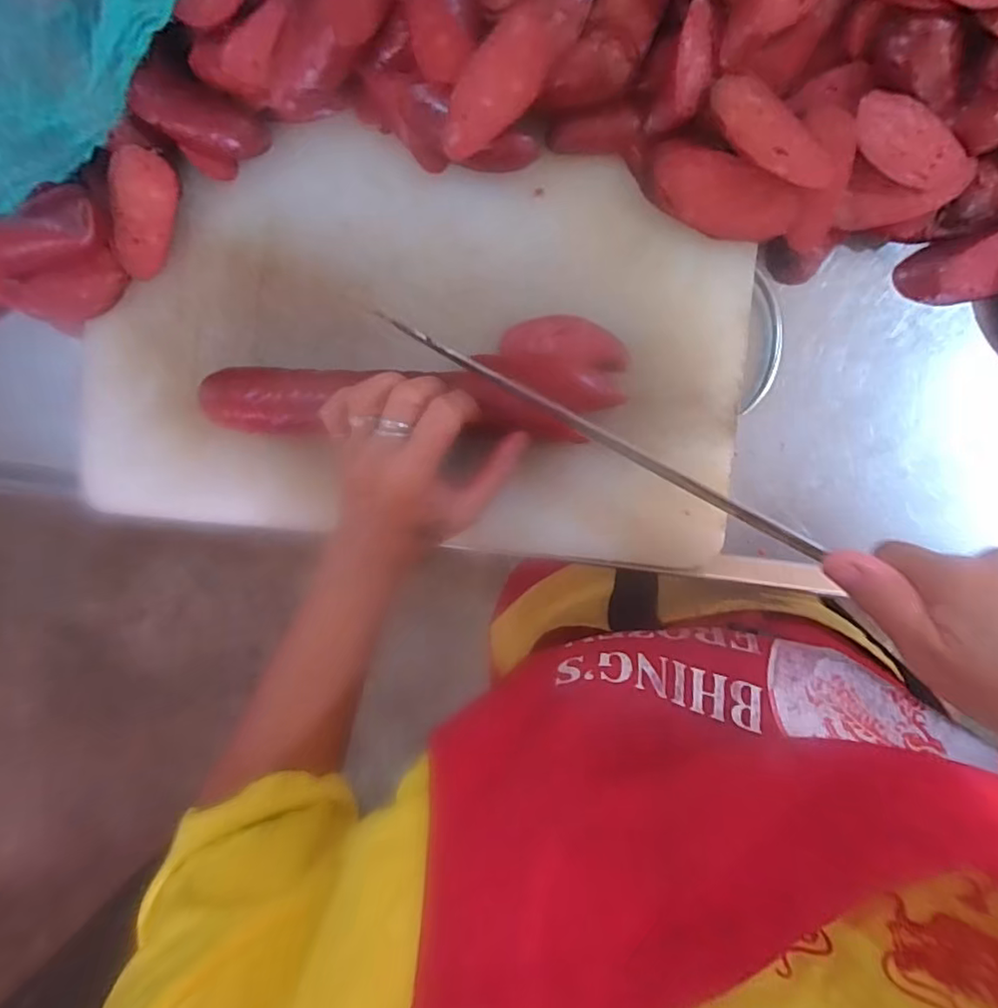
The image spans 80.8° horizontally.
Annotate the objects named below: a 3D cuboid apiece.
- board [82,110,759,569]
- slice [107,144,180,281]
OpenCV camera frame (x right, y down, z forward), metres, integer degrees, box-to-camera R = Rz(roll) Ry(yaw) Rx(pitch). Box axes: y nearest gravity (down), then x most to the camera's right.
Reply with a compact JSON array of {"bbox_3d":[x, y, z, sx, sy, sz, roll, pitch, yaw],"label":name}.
[{"bbox_3d":[-0.067,-0.106,0.378,0.439,0.037,0.262,6,96,6],"label":"board"},{"bbox_3d":[-0.231,-0.187,0.380,0.038,0.006,0.077,8,118,-23],"label":"slice"}]

